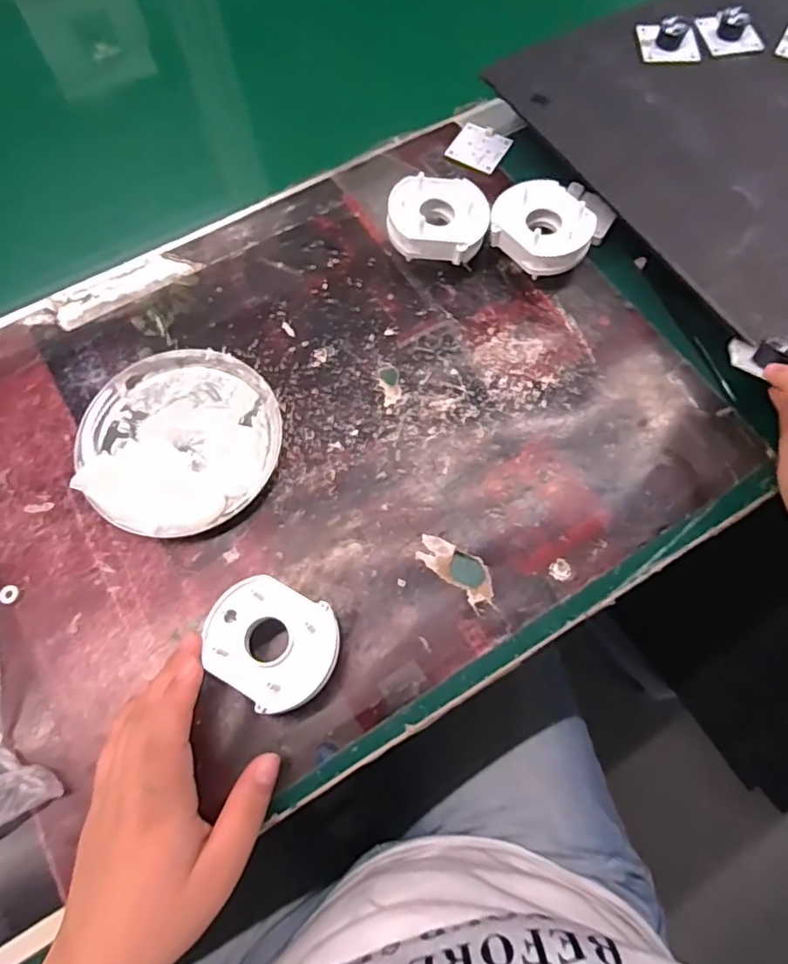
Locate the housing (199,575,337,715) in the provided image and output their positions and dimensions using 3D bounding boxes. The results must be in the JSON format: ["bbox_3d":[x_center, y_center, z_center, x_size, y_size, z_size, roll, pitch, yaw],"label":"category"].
[{"bbox_3d":[-0.068,0.089,0.321,0.070,0.024,0.060,23,71,8],"label":"housing"}]

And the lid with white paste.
[{"bbox_3d":[-0.141,-0.029,0.378,0.127,0.015,0.125,0,69,0],"label":"lid with white paste"}]

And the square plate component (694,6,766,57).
[{"bbox_3d":[0.272,-0.364,0.463,0.049,0.021,0.037,-9,70,-4],"label":"square plate component"}]

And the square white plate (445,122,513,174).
[{"bbox_3d":[0.070,-0.276,0.477,0.043,0.004,0.042,29,72,10],"label":"square white plate"}]

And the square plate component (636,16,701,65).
[{"bbox_3d":[0.221,-0.356,0.460,0.047,0.019,0.044,0,69,0],"label":"square plate component"}]

